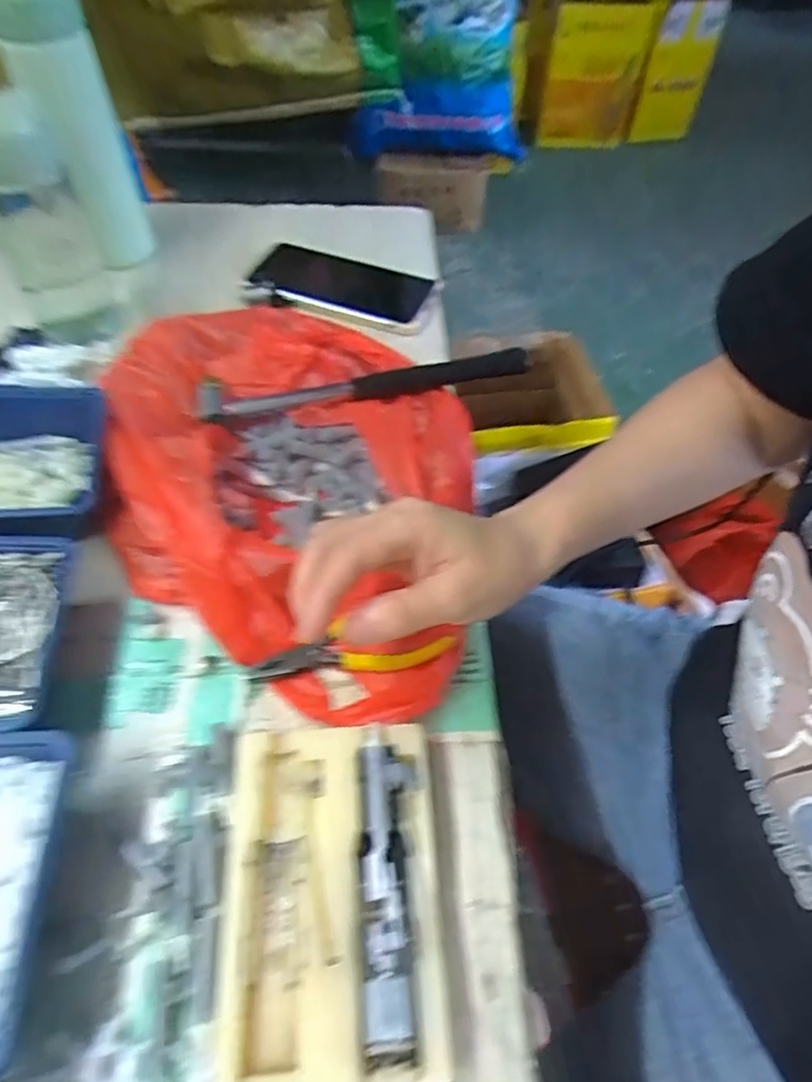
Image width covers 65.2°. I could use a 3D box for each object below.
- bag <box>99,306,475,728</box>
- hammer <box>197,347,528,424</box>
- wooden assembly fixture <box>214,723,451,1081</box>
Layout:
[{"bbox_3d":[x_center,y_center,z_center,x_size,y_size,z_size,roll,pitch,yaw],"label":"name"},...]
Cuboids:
[{"bbox_3d":[-0.069,-0.039,0.399,0.225,0.049,0.318,-9,55,-9],"label":"bag"},{"bbox_3d":[-0.027,-0.114,0.455,0.234,0.017,0.038,-10,55,-10],"label":"hammer"},{"bbox_3d":[-0.033,0.152,0.278,0.092,0.028,0.137,-2,54,-4],"label":"wooden assembly fixture"}]

